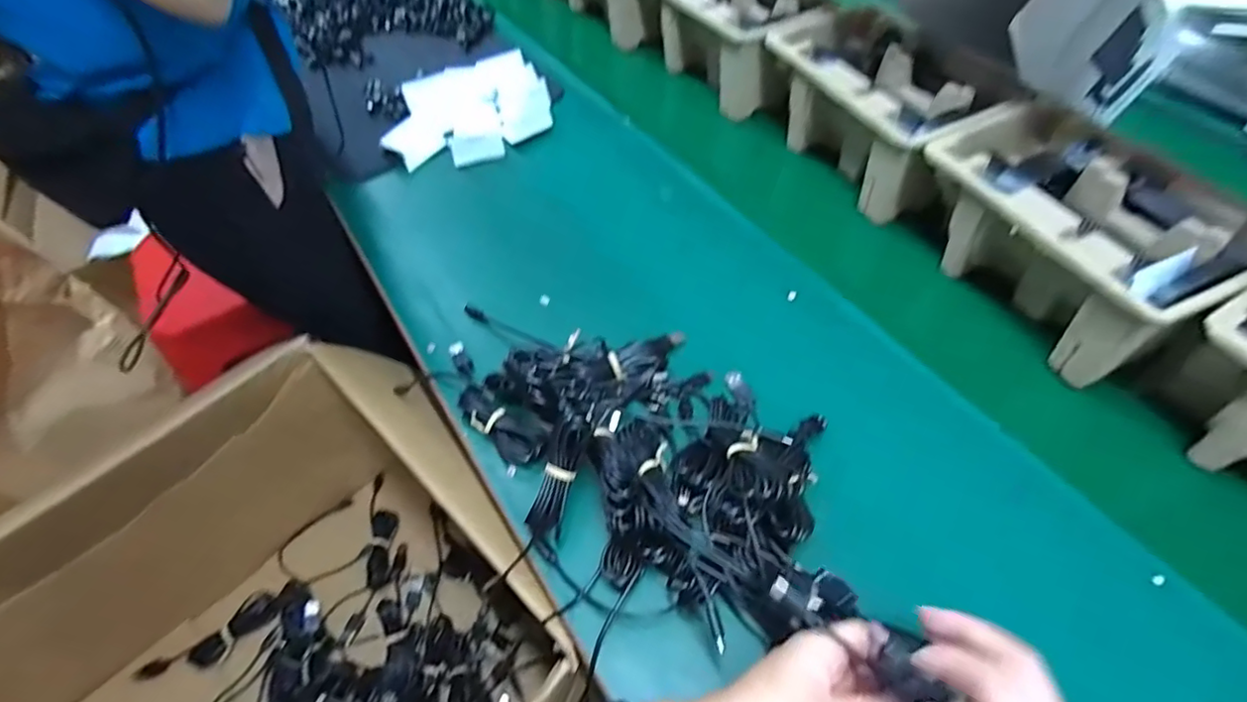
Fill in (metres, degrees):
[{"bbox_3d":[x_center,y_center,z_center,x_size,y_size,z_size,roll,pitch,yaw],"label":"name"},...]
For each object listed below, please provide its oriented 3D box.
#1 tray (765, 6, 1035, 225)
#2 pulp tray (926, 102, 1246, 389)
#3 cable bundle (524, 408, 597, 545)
[{"bbox_3d":[0.258,-0.251,0.619,0.138,0.106,0.235,-28,55,-16],"label":"tray"},{"bbox_3d":[0.374,-0.096,0.497,0.153,0.104,0.231,-20,53,-11],"label":"pulp tray"},{"bbox_3d":[-0.044,0.088,0.413,0.021,0.020,0.090,18,91,18],"label":"cable bundle"}]

